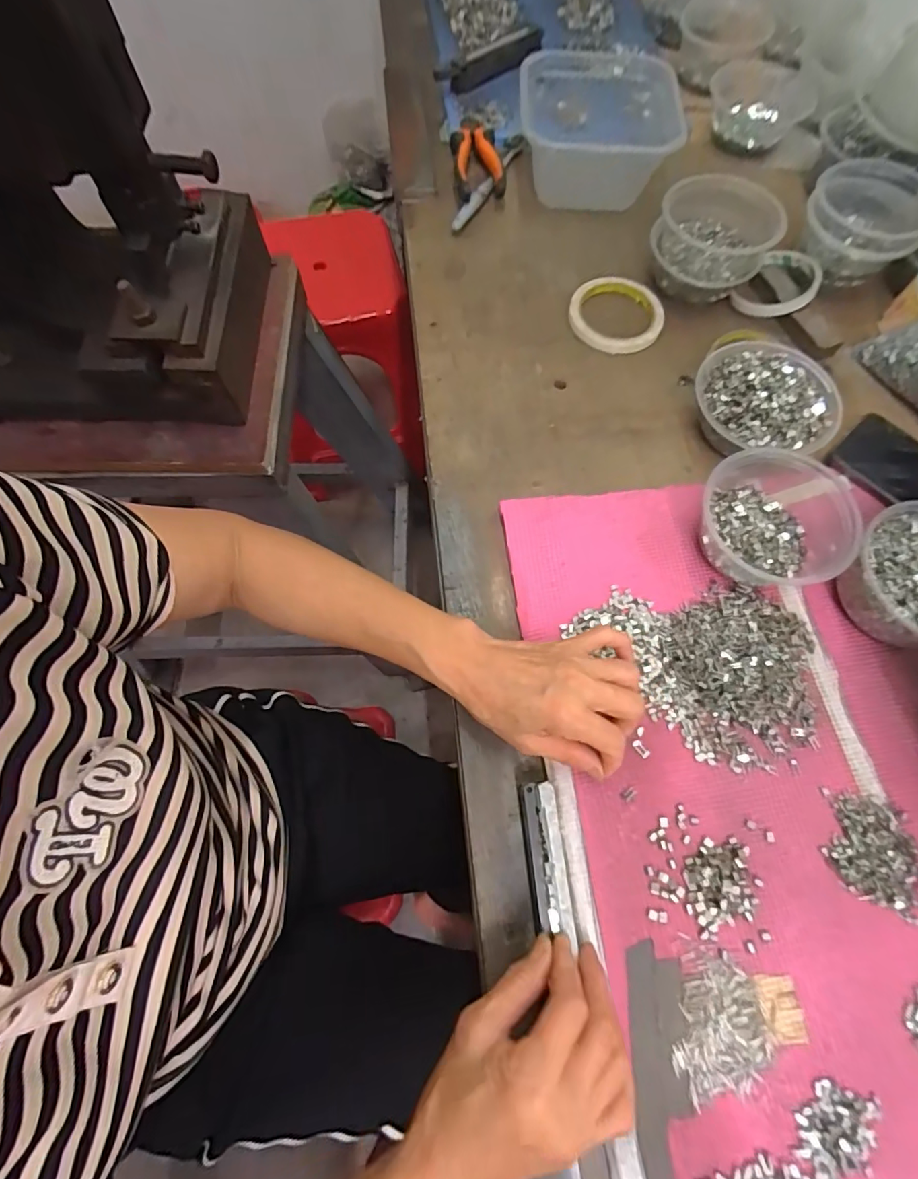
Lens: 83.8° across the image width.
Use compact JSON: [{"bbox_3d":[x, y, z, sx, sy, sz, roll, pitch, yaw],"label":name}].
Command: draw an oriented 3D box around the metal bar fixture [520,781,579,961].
[{"bbox_3d":[0.057,0.179,0.342,0.024,0.013,0.090,-6,67,-2],"label":"metal bar fixture"}]

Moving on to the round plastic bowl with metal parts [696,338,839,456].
[{"bbox_3d":[0.272,-0.168,0.466,0.108,0.057,0.114,0,69,1],"label":"round plastic bowl with metal parts"}]

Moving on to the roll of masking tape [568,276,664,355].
[{"bbox_3d":[0.166,-0.291,0.541,0.094,0.012,0.097,0,69,1],"label":"roll of masking tape"}]

